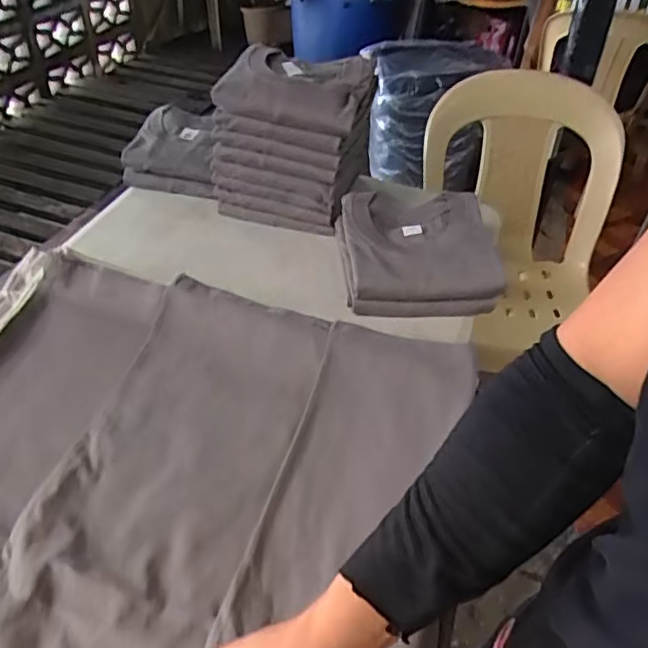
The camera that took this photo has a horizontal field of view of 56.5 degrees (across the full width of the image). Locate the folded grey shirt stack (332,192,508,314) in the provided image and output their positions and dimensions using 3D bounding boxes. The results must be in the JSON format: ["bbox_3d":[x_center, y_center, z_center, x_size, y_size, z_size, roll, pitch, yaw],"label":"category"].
[{"bbox_3d":[0.131,-0.105,0.851,0.208,0.075,0.192,-1,43,-6],"label":"folded grey shirt stack"}]

